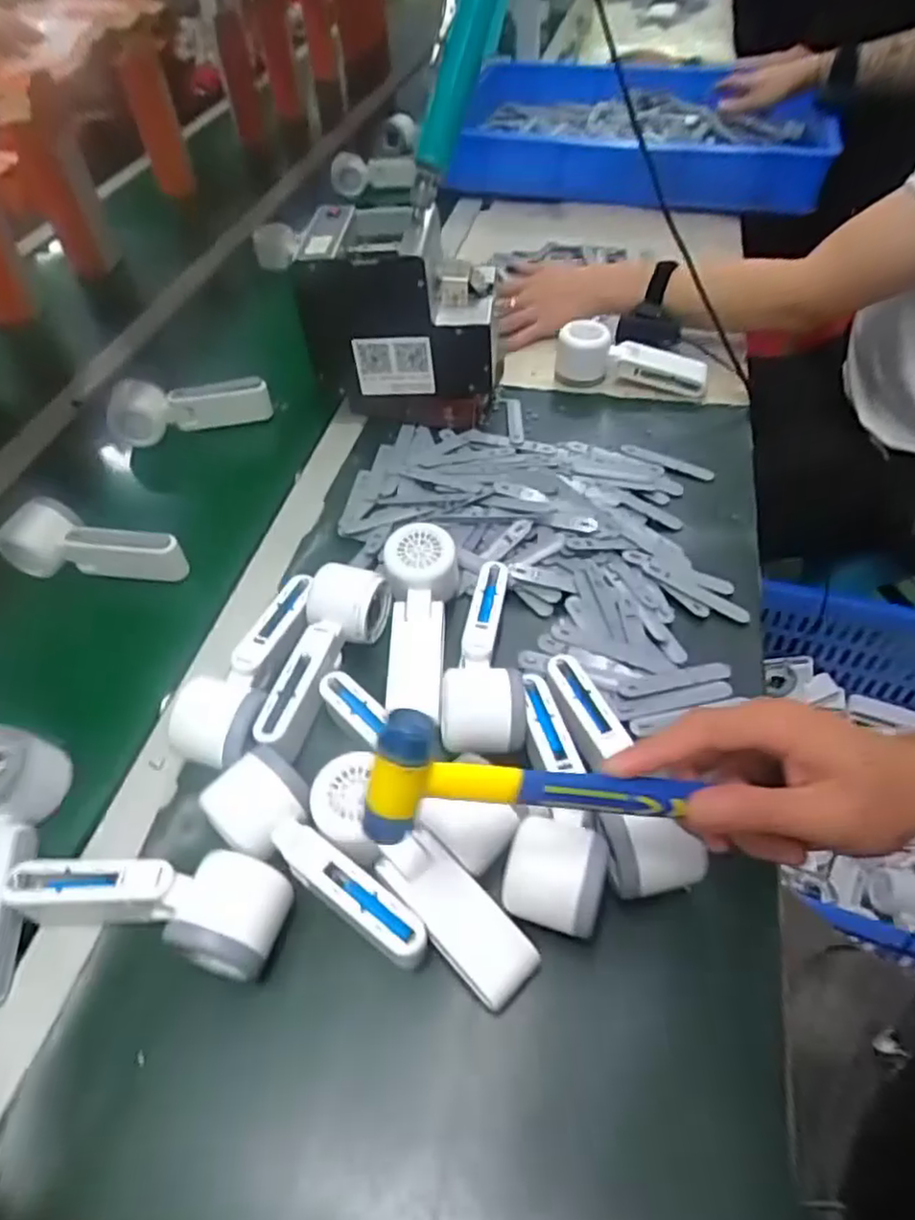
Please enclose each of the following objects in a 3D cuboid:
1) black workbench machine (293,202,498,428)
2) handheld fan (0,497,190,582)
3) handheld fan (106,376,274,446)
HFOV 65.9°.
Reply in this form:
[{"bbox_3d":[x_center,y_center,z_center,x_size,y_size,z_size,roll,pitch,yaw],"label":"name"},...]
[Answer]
[{"bbox_3d":[-0.049,-0.294,0.720,0.173,0.177,0.123,2,50,6],"label":"black workbench machine"},{"bbox_3d":[-0.315,-0.056,0.624,0.153,0.048,0.059,9,50,7],"label":"handheld fan"},{"bbox_3d":[-0.286,-0.219,0.758,0.168,0.051,0.035,-15,50,-8],"label":"handheld fan"}]

